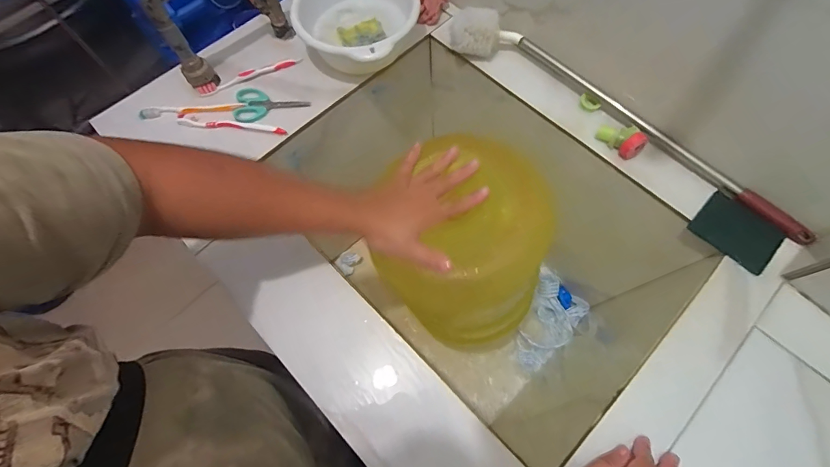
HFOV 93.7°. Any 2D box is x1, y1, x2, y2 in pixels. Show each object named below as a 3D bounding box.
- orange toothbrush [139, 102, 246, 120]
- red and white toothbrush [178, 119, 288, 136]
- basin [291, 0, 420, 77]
[{"bbox_3d":[-0.367,-0.204,0.641,0.172,0.013,0.022,-8,68,-1],"label":"orange toothbrush"},{"bbox_3d":[-0.296,-0.176,0.630,0.179,0.008,0.016,7,68,5],"label":"red and white toothbrush"},{"bbox_3d":[-0.095,-0.351,0.654,0.194,0.078,0.212,-1,68,2],"label":"basin"}]

